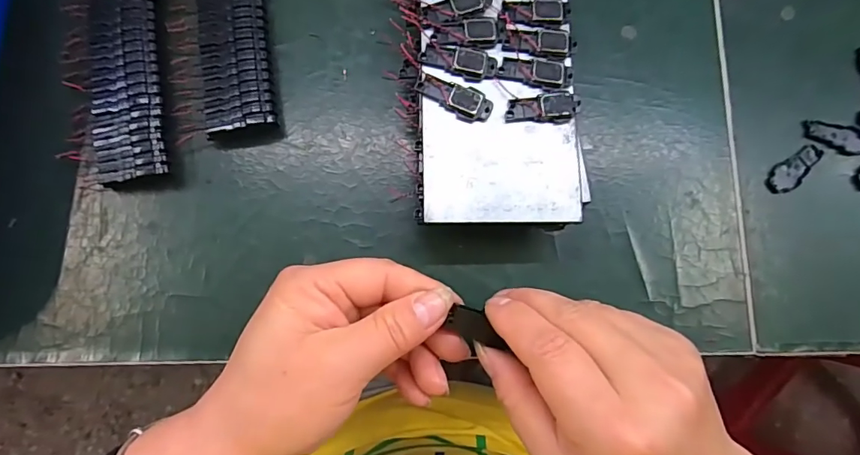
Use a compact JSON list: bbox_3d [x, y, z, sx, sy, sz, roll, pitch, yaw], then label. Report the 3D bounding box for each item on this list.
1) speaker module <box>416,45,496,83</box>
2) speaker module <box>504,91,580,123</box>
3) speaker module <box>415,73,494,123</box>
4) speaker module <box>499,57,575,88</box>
[{"bbox_3d":[0.015,-0.086,0.244,0.039,0.005,0.014,17,81,0],"label":"speaker module"},{"bbox_3d":[0.058,-0.061,0.242,0.037,0.005,0.015,-5,82,-3],"label":"speaker module"},{"bbox_3d":[0.013,-0.067,0.241,0.039,0.004,0.015,31,82,2],"label":"speaker module"},{"bbox_3d":[0.055,-0.081,0.243,0.037,0.004,0.014,10,81,-1],"label":"speaker module"}]

